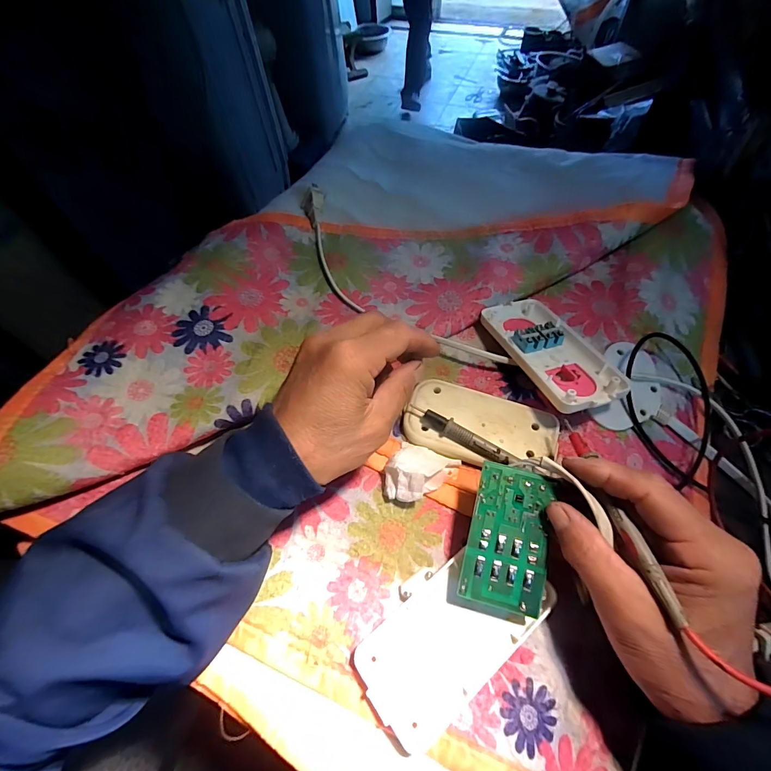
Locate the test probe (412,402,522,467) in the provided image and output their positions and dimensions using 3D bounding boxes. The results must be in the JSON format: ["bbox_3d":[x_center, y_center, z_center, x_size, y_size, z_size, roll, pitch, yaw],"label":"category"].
[{"bbox_3d":[0.055,0.037,0.280,0.082,0.012,0.012,28,63,18],"label":"test probe"}]

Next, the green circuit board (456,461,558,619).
[{"bbox_3d":[0.078,0.095,0.239,0.048,0.004,0.083,12,81,9],"label":"green circuit board"}]

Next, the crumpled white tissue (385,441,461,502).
[{"bbox_3d":[0.025,0.064,0.276,0.045,0.020,0.042,19,61,14],"label":"crumpled white tissue"}]

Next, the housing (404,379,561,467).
[{"bbox_3d":[0.072,0.032,0.290,0.111,0.011,0.056,18,60,13],"label":"housing"}]

